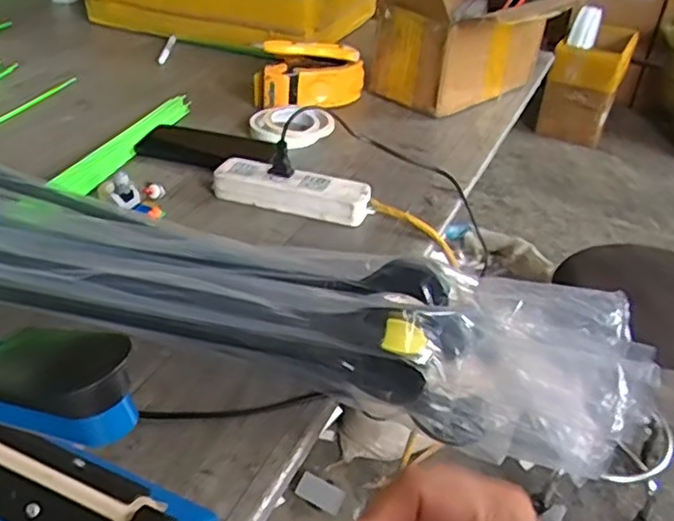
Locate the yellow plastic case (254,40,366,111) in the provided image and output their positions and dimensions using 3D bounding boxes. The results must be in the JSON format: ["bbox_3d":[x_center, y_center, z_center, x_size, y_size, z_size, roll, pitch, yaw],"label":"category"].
[{"bbox_3d":[-0.038,-0.259,0.929,0.150,0.072,0.107,5,36,1],"label":"yellow plastic case"}]

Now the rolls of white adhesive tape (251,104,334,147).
[{"bbox_3d":[-0.059,-0.183,0.854,0.096,0.029,0.087,30,43,31],"label":"rolls of white adhesive tape"}]

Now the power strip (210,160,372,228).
[{"bbox_3d":[-0.049,-0.077,0.711,0.173,0.029,0.052,11,36,9],"label":"power strip"}]

